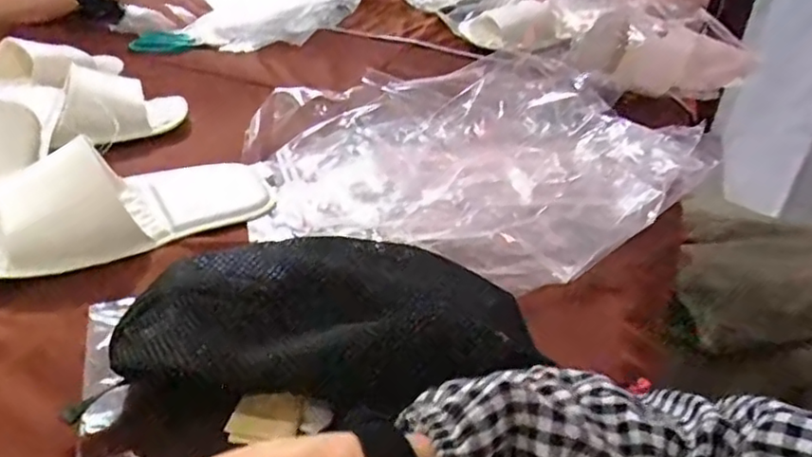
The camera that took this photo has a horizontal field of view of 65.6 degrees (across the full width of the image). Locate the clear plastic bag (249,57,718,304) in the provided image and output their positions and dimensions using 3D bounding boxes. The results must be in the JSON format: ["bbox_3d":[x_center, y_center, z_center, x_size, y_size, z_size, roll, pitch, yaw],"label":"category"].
[{"bbox_3d":[0.080,-0.069,0.627,0.473,0.094,0.327,-2,34,-9],"label":"clear plastic bag"}]

